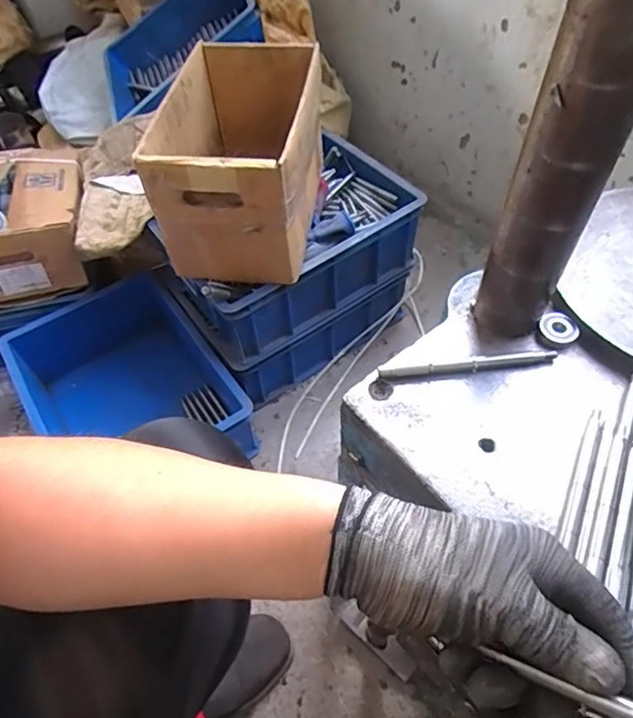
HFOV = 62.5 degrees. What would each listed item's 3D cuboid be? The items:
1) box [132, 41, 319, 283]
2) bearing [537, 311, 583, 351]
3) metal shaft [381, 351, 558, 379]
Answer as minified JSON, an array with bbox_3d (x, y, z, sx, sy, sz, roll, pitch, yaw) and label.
[{"bbox_3d":[-0.105,-0.299,0.780,0.199,0.196,0.303,5,55,6],"label":"box"},{"bbox_3d":[0.229,-0.026,0.498,0.032,0.017,0.035,-27,57,-16],"label":"bearing"},{"bbox_3d":[0.139,0.006,0.479,0.160,0.013,0.012,-6,54,-2],"label":"metal shaft"}]

